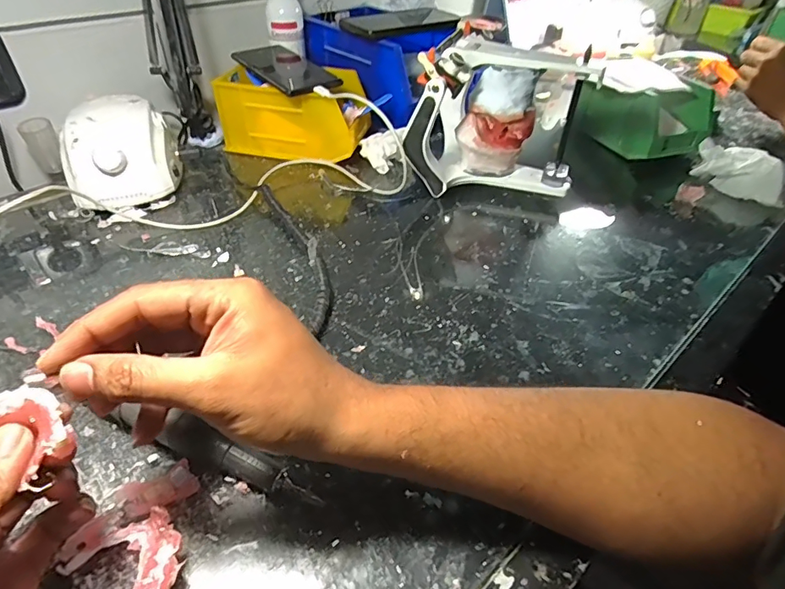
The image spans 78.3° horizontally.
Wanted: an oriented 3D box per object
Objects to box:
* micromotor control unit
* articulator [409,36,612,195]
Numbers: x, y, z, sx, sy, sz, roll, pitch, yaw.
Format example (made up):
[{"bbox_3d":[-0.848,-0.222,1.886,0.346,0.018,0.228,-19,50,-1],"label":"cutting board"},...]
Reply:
[{"bbox_3d":[-0.290,-0.154,0.523,0.111,0.082,0.131,-16,45,-20],"label":"micromotor control unit"},{"bbox_3d":[0.119,-0.183,0.525,0.164,0.153,0.145,16,43,15],"label":"articulator"}]

